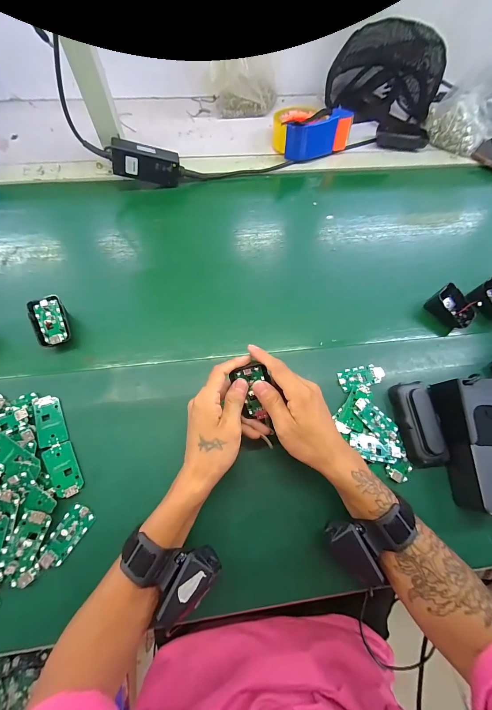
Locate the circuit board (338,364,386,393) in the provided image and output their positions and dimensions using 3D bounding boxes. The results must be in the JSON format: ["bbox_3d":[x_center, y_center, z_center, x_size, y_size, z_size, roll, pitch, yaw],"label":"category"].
[{"bbox_3d":[0.167,0.031,0.407,0.067,0.007,0.031,-14,68,-9],"label":"circuit board"}]

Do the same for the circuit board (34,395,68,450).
[{"bbox_3d":[-0.251,0.084,0.359,0.030,0.007,0.066,-20,69,-11],"label":"circuit board"}]

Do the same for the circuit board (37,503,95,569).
[{"bbox_3d":[-0.204,0.206,0.318,0.030,0.009,0.065,30,68,10],"label":"circuit board"}]

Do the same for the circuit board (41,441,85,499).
[{"bbox_3d":[-0.220,0.138,0.340,0.031,0.004,0.063,-22,74,-28],"label":"circuit board"}]

